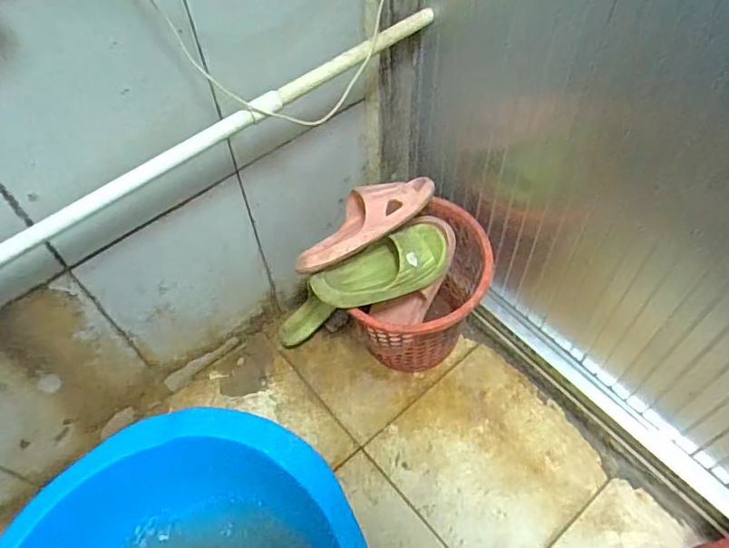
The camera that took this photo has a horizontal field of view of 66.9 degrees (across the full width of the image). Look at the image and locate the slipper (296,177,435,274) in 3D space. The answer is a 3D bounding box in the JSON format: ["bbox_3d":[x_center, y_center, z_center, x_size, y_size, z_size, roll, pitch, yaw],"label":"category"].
[{"bbox_3d":[0.002,-0.079,0.815,0.244,0.076,0.084,-34,60,-19],"label":"slipper"}]

